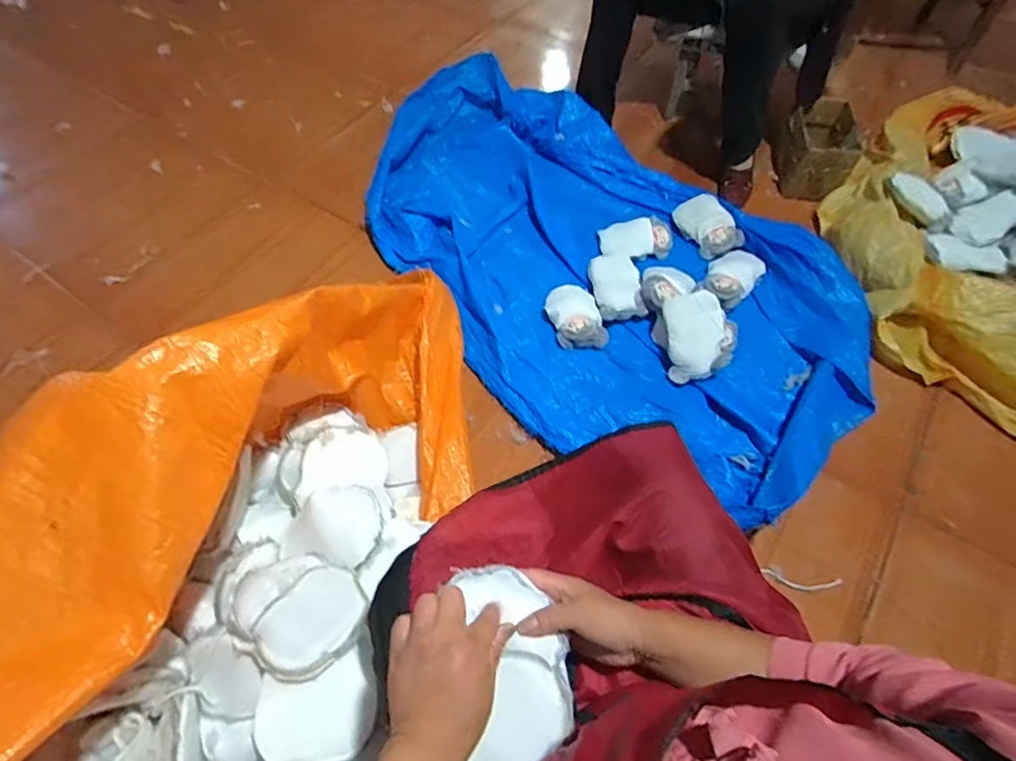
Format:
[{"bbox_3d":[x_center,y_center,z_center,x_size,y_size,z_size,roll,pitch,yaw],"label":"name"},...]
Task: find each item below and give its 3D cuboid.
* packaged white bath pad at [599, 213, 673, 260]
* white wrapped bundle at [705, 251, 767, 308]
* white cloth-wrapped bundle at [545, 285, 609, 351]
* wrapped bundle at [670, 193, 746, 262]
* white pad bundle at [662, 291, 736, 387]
[{"bbox_3d":[0.345,-0.385,1.381,0.191,0.052,0.132,0,62,1],"label":"packaged white bath pad"},{"bbox_3d":[0.574,-0.269,1.322,0.119,0.046,0.190,36,68,19],"label":"white wrapped bundle"},{"bbox_3d":[0.163,-0.165,1.249,0.120,0.058,0.186,-16,62,-7],"label":"white cloth-wrapped bundle"},{"bbox_3d":[0.543,-0.424,1.395,0.121,0.079,0.177,-20,63,-9],"label":"wrapped bundle"},{"bbox_3d":[0.450,-0.098,1.175,0.180,0.108,0.178,-7,62,-2],"label":"white pad bundle"}]

